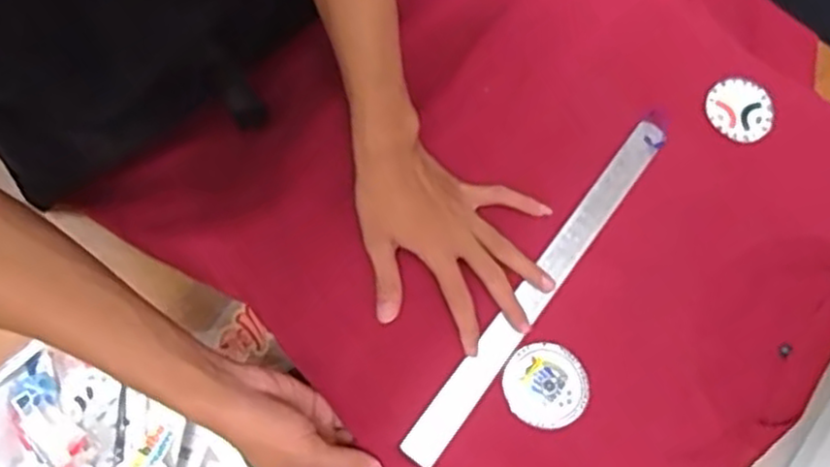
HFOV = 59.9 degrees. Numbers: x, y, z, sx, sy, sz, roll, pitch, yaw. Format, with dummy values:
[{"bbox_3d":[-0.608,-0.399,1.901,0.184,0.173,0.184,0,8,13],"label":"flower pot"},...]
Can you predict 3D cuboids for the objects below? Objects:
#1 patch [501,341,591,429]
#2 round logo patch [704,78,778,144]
[{"bbox_3d":[0.099,0.115,0.545,0.061,0.005,0.063,0,74,-1],"label":"patch"},{"bbox_3d":[0.275,-0.105,0.608,0.056,0.005,0.056,0,74,-1],"label":"round logo patch"}]

